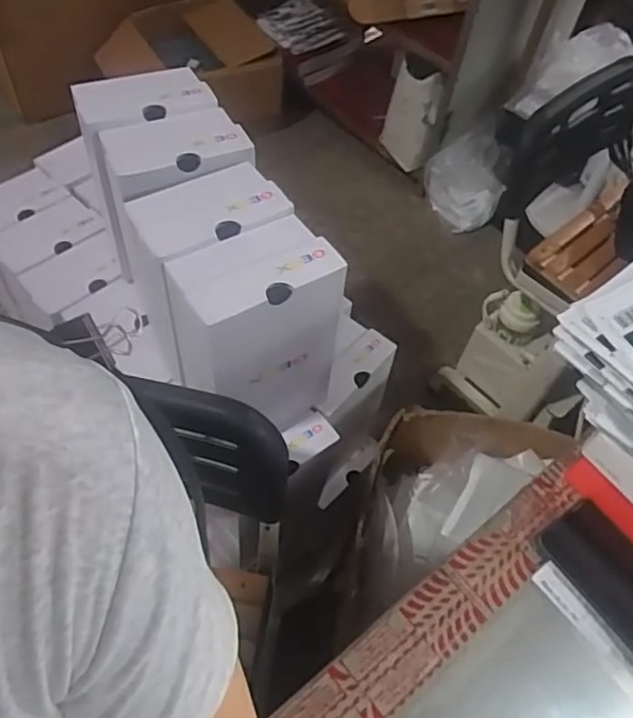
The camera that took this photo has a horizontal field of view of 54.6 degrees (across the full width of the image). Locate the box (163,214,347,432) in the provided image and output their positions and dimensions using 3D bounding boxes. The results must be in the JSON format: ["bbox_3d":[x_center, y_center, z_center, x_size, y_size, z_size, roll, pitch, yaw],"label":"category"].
[{"bbox_3d":[-0.065,-0.025,0.743,0.171,0.256,0.120,-25,62,-20],"label":"box"}]

